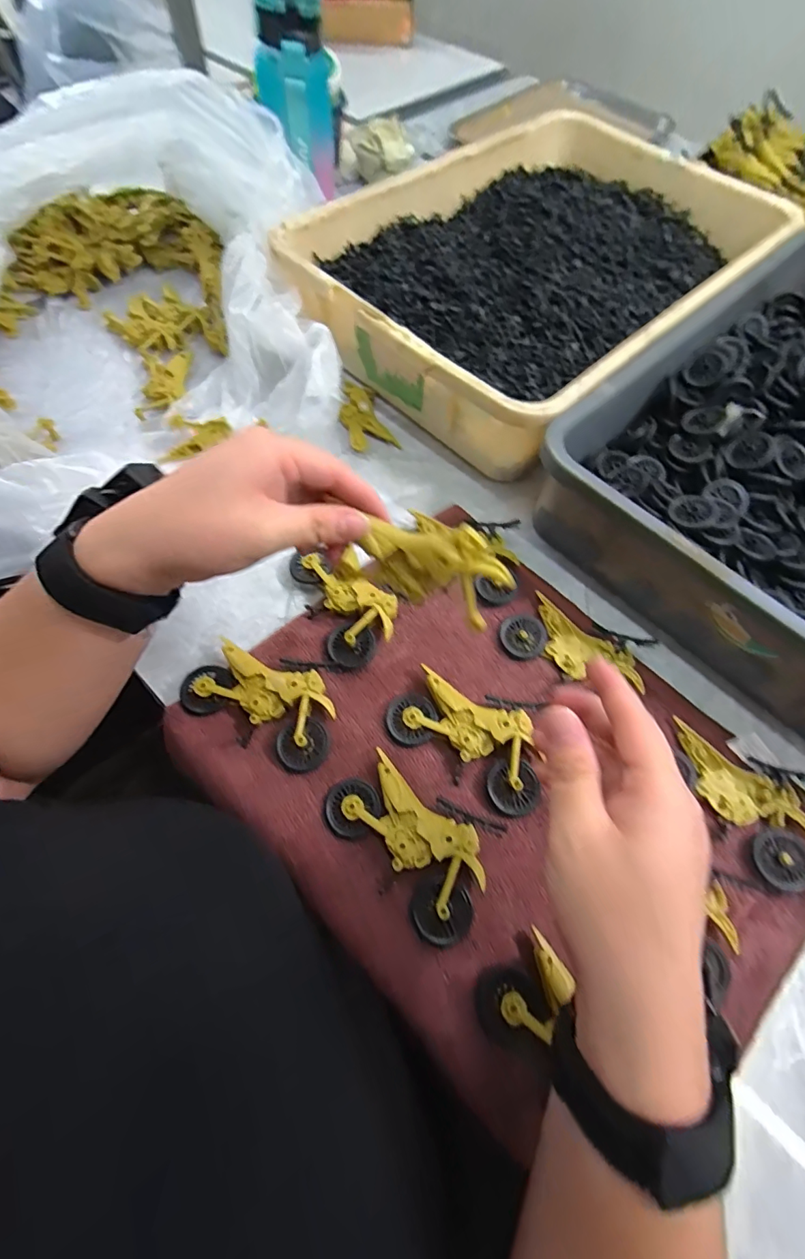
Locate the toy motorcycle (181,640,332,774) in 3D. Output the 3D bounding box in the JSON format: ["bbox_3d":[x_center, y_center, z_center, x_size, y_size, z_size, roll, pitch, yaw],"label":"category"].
[{"bbox_3d":[-0.103,0.052,0.350,0.116,0.021,0.062,23,66,8],"label":"toy motorcycle"}]

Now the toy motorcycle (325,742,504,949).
[{"bbox_3d":[0.005,0.136,0.315,0.114,0.020,0.075,36,69,13],"label":"toy motorcycle"}]

